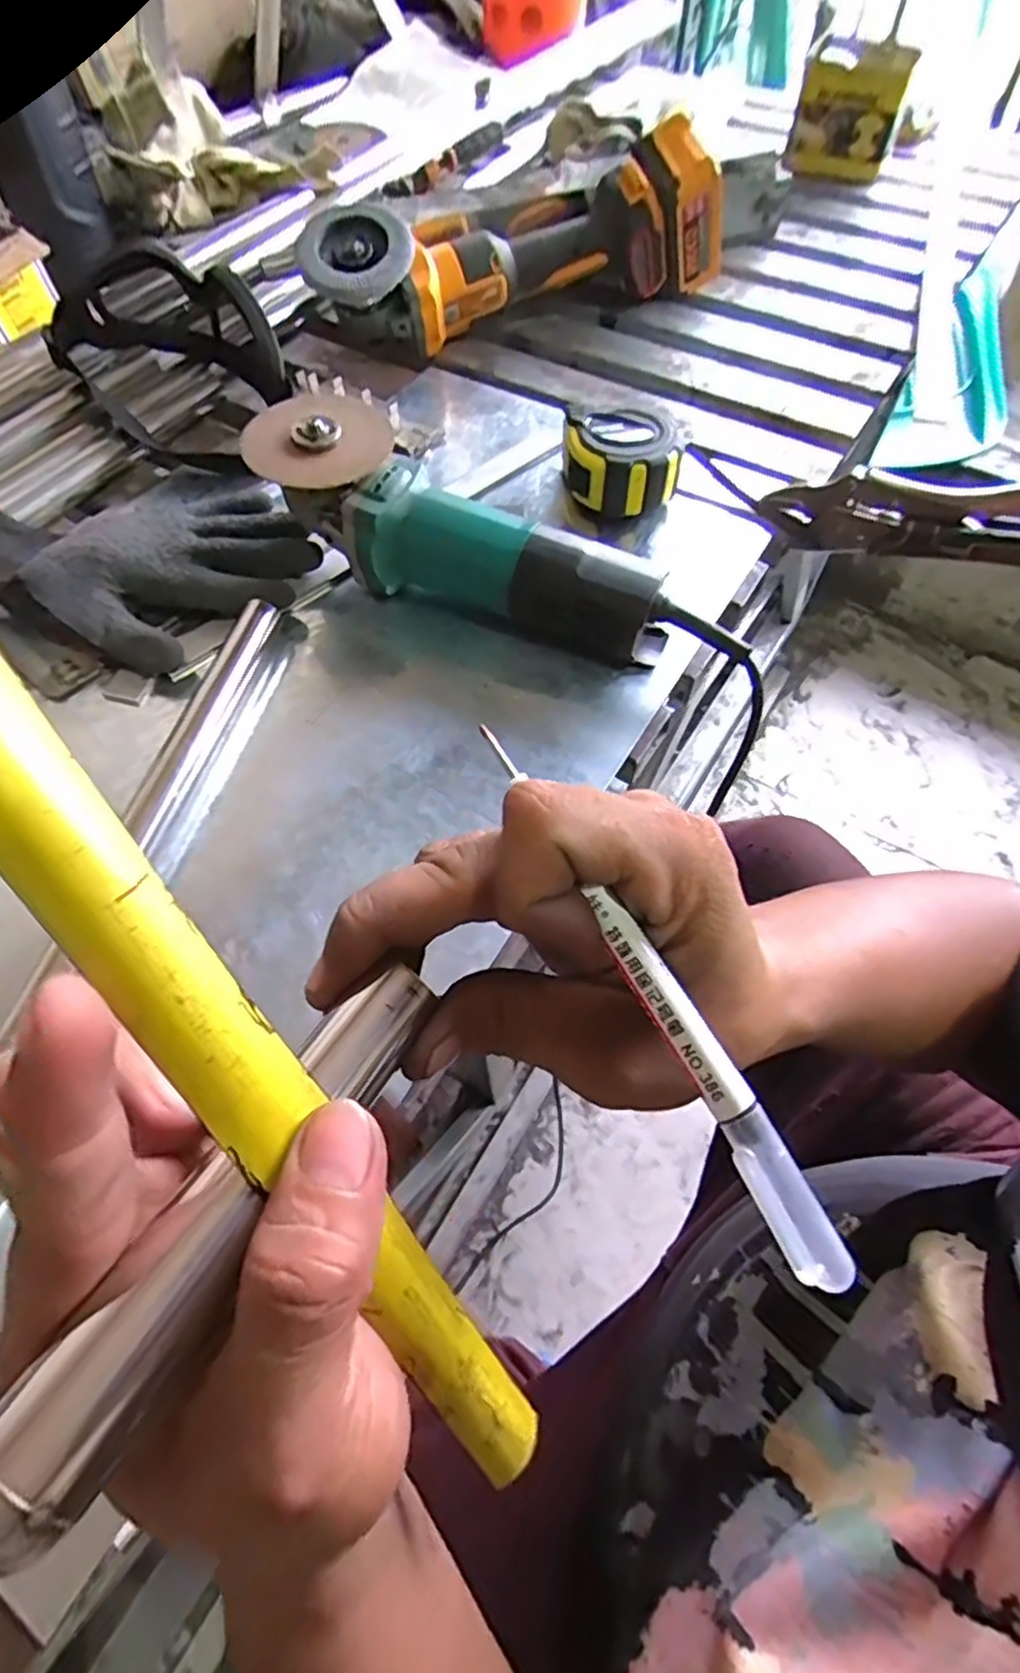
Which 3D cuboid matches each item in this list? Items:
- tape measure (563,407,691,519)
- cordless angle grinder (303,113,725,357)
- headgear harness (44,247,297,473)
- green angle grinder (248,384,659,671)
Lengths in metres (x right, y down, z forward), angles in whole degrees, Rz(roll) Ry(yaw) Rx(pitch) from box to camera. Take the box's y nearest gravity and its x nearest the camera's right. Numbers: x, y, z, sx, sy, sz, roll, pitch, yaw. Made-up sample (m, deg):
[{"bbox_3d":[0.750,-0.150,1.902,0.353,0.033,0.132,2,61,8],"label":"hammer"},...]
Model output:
[{"bbox_3d":[0.081,-0.270,0.506,0.085,0.052,0.068,6,61,4],"label":"tape measure"},{"bbox_3d":[0.002,-0.531,0.609,0.378,0.115,0.127,-20,62,-10],"label":"cordless angle grinder"},{"bbox_3d":[-0.264,-0.367,0.536,0.137,0.092,0.150,-35,66,-17],"label":"headgear harness"},{"bbox_3d":[-0.027,-0.192,0.441,0.270,0.086,0.075,19,62,11],"label":"green angle grinder"}]

